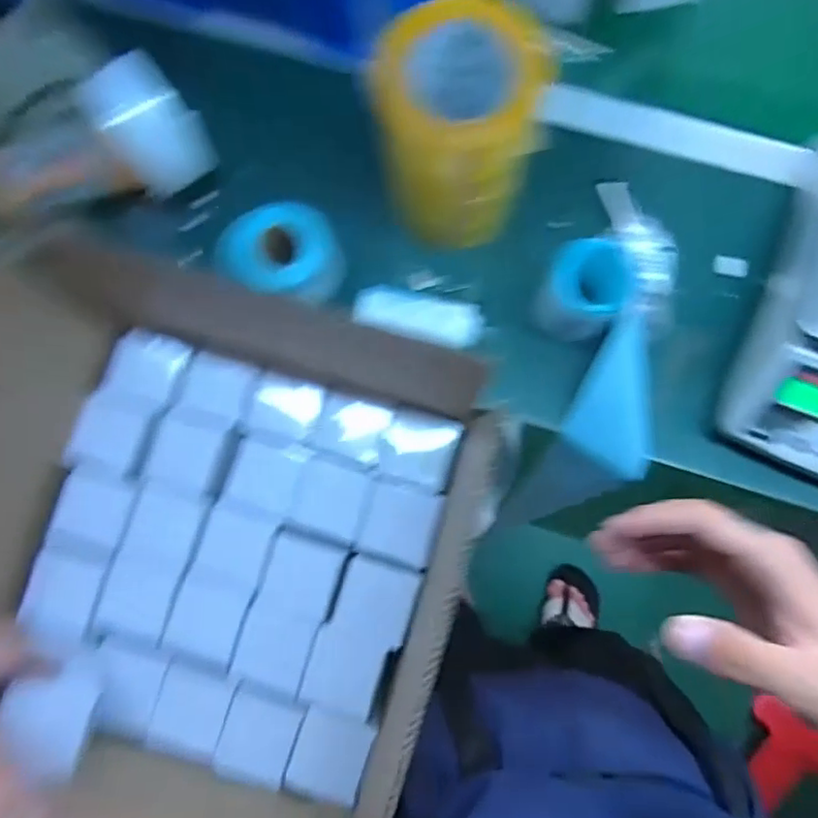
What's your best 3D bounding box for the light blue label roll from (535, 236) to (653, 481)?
[{"bbox_3d":[0.177,-0.039,0.558,0.092,0.071,0.221,-13,98,0],"label":"light blue label roll"}]

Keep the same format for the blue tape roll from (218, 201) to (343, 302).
[{"bbox_3d":[-0.114,-0.140,0.570,0.102,0.070,0.089,6,81,3],"label":"blue tape roll"}]

